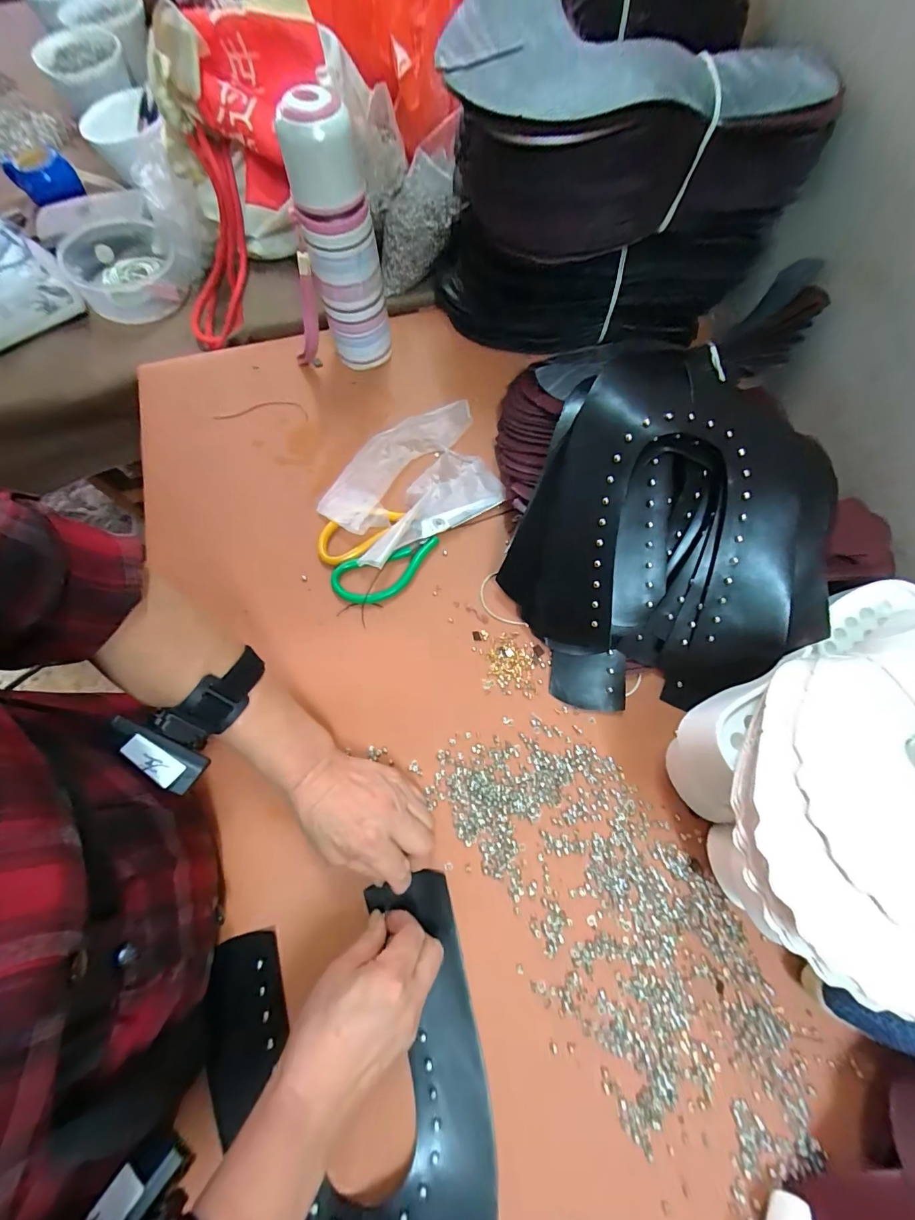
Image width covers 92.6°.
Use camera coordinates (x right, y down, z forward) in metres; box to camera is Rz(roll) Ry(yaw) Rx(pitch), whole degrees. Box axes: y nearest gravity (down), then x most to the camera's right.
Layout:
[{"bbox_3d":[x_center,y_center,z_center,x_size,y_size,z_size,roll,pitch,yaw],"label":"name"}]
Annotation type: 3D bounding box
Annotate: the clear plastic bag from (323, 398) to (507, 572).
[{"bbox_3d":[-0.051,-0.141,0.472,0.186,0.020,0.143,-32,75,-11],"label":"clear plastic bag"}]

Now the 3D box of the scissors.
[{"bbox_3d":[-0.045,-0.067,0.448,0.187,0.016,0.090,-14,73,-6],"label":"scissors"}]

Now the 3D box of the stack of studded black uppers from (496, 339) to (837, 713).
[{"bbox_3d":[0.181,-0.077,0.387,0.248,0.139,0.312,13,72,3],"label":"stack of studded black uppers"}]

